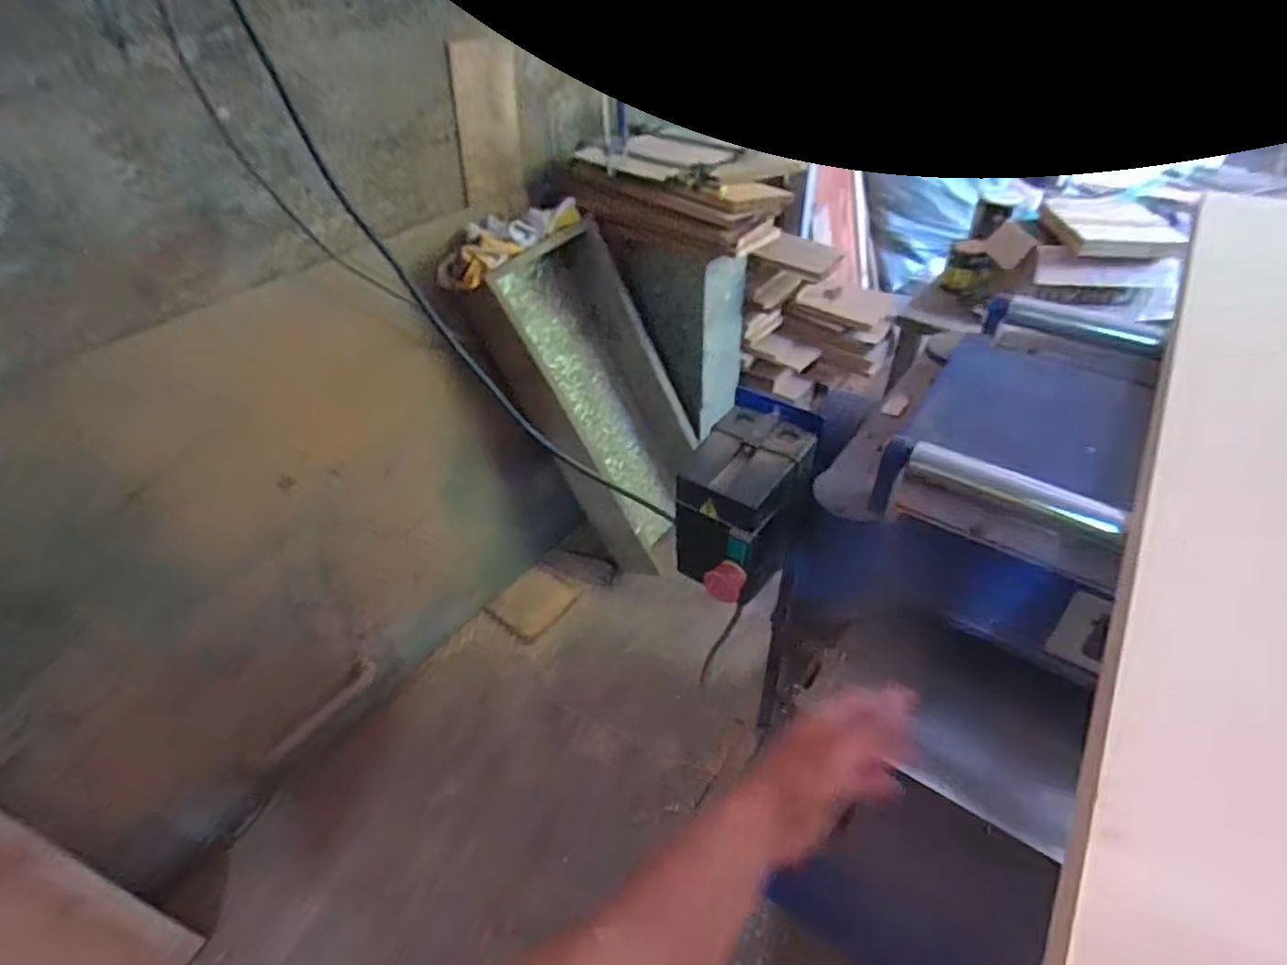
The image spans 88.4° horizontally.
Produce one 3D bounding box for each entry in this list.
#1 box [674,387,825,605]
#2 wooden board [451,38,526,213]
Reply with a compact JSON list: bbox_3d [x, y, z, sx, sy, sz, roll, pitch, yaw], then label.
[{"bbox_3d":[0.105,0.030,0.688,0.098,0.161,0.172,24,49,26],"label":"box"},{"bbox_3d":[-0.332,-0.752,1.432,0.010,0.332,0.175,18,37,30],"label":"wooden board"}]

